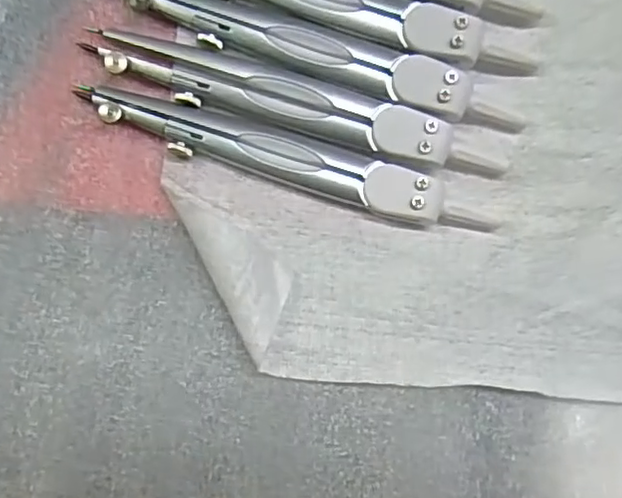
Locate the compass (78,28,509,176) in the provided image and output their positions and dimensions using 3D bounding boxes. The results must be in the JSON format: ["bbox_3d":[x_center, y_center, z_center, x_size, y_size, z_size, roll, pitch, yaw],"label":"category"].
[{"bbox_3d":[-0.003,-0.044,0.186,0.124,0.007,0.018,15,88,-2],"label":"compass"}]

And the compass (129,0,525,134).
[{"bbox_3d":[0.002,-0.059,0.186,0.126,0.006,0.015,17,88,-2],"label":"compass"}]

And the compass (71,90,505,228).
[{"bbox_3d":[-0.006,-0.026,0.186,0.125,0.007,0.016,16,88,-2],"label":"compass"}]

